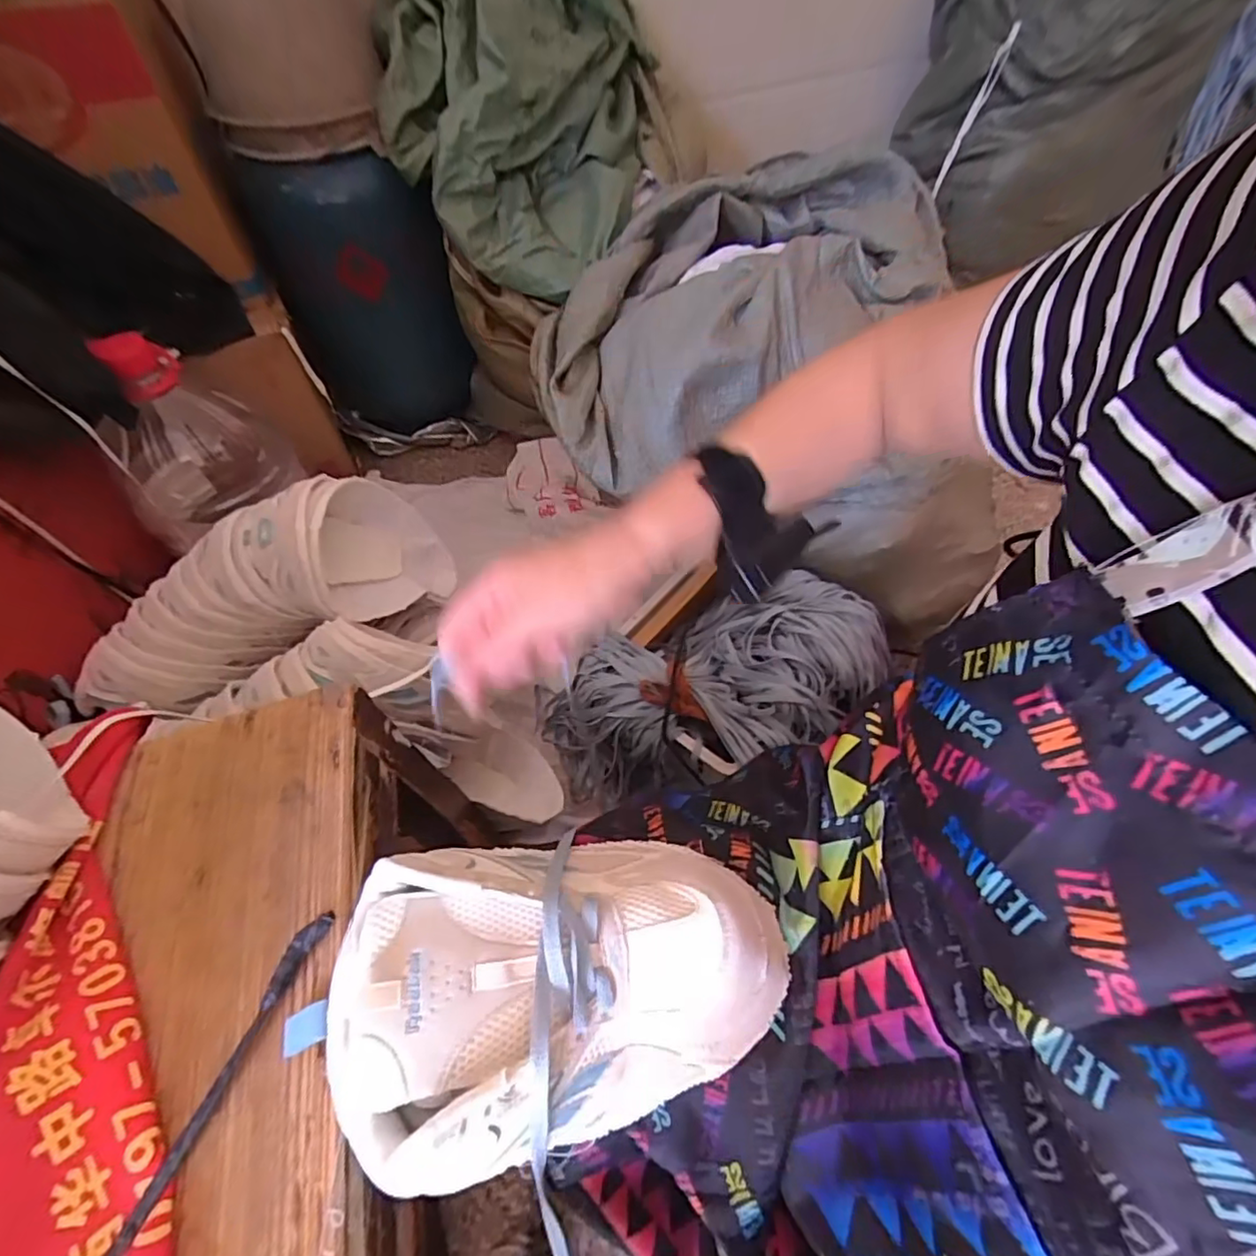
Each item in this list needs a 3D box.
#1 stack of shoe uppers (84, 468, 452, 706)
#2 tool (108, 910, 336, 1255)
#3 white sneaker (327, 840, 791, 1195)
[{"bbox_3d":[-0.402,-0.040,0.658,0.384,0.155,0.132,-24,58,-13],"label":"stack of shoe uppers"},{"bbox_3d":[-0.203,0.240,0.252,0.012,0.011,0.228,16,58,13],"label":"tool"},{"bbox_3d":[-0.027,0.173,0.296,0.213,0.091,0.134,-10,55,-4],"label":"white sneaker"}]

